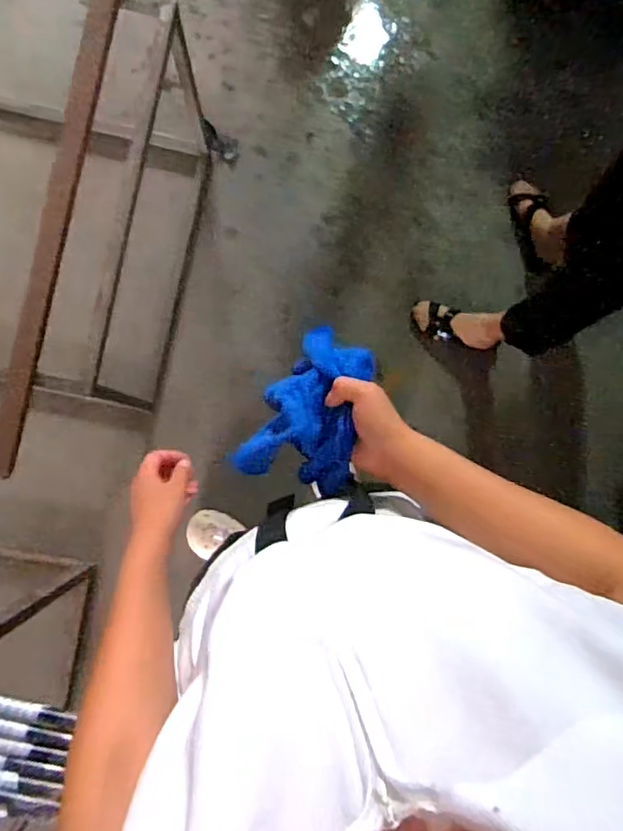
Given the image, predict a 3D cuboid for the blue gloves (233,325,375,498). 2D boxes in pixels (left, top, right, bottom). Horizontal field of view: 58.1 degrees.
[{"bbox_3d":[-0.002,-0.005,0.549,0.105,0.072,0.154,16,90,-8],"label":"blue gloves"}]

